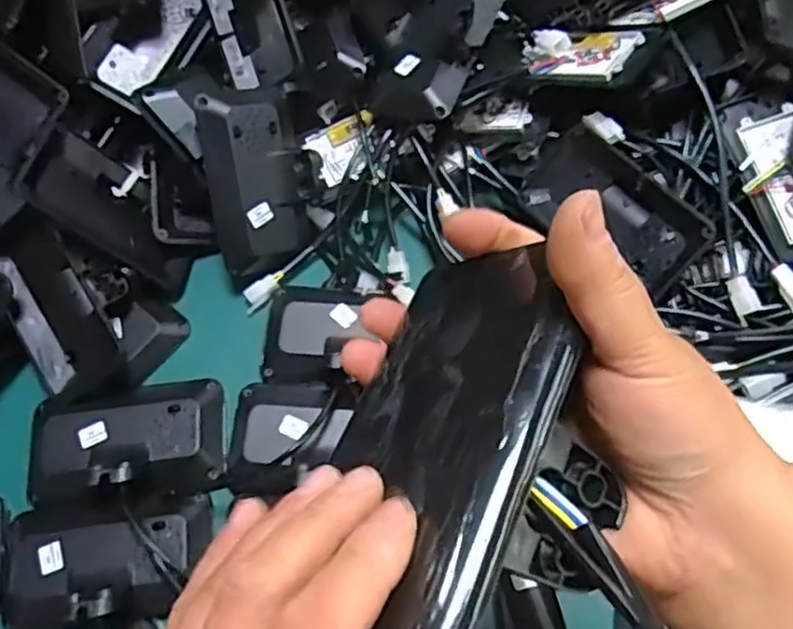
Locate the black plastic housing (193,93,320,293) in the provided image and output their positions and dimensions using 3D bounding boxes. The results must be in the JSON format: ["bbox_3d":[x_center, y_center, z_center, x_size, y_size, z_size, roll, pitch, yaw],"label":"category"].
[{"bbox_3d":[-0.120,-0.110,0.632,0.088,0.029,0.160,-16,107,-18],"label":"black plastic housing"}]

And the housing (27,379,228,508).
[{"bbox_3d":[-0.224,0.100,0.582,0.158,0.045,0.098,-8,66,-1],"label":"housing"}]

